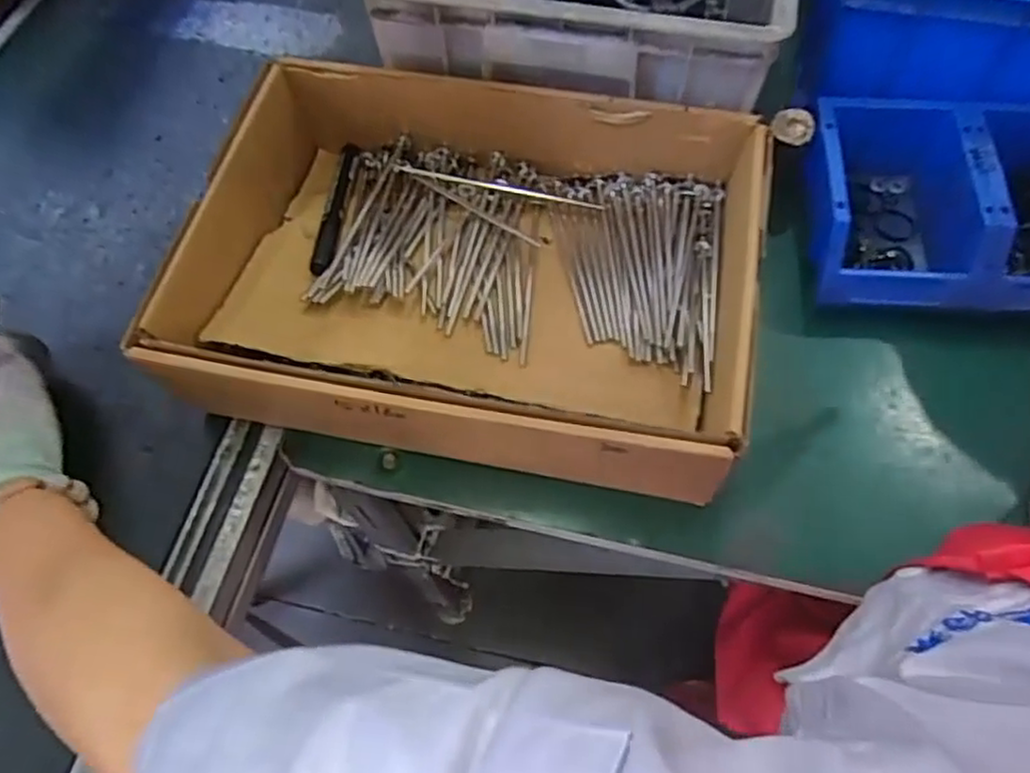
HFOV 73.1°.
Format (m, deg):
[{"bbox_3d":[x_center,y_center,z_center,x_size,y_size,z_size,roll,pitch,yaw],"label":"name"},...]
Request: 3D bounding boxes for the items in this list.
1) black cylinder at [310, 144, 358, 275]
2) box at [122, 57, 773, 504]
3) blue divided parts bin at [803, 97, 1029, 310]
[{"bbox_3d":[-0.141,-0.143,0.543,0.015,0.017,0.140,-1,63,3],"label":"black cylinder"},{"bbox_3d":[-0.022,-0.082,0.501,0.356,0.104,0.261,8,64,7],"label":"box"},{"bbox_3d":[0.330,-0.128,0.514,0.218,0.081,0.147,4,63,5],"label":"blue divided parts bin"}]

